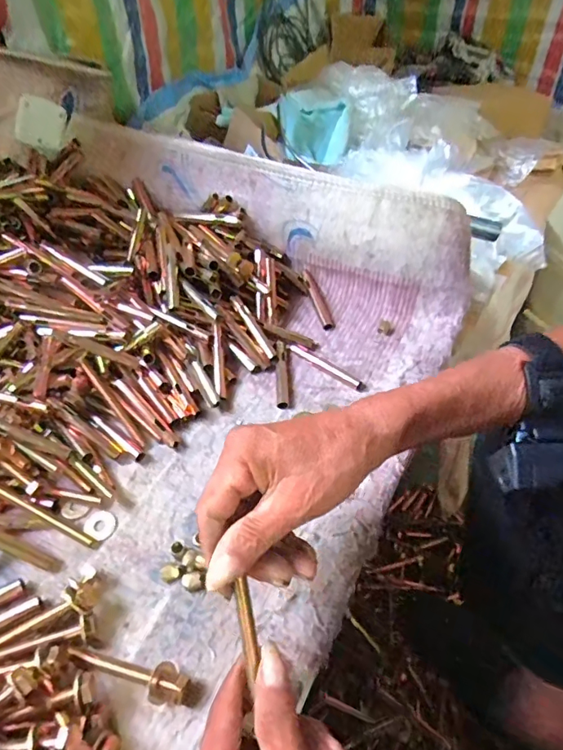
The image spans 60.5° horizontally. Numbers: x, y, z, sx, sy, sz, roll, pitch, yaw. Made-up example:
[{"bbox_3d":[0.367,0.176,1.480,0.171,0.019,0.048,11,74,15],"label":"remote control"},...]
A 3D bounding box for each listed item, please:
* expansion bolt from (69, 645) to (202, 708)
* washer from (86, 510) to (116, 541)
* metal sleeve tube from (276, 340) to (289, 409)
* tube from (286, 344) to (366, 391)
[{"bbox_3d":[-0.098,0.196,0.321,0.092,0.015,0.022,15,50,13],"label":"expansion bolt"},{"bbox_3d":[-0.148,0.121,0.395,0.027,0.004,0.022,25,53,21],"label":"washer"},{"bbox_3d":[0.000,-0.002,0.487,0.012,0.013,0.084,-2,48,-2],"label":"metal sleeve tube"},{"bbox_3d":[0.044,-0.010,0.492,0.092,0.010,0.011,30,55,24],"label":"tube"}]

